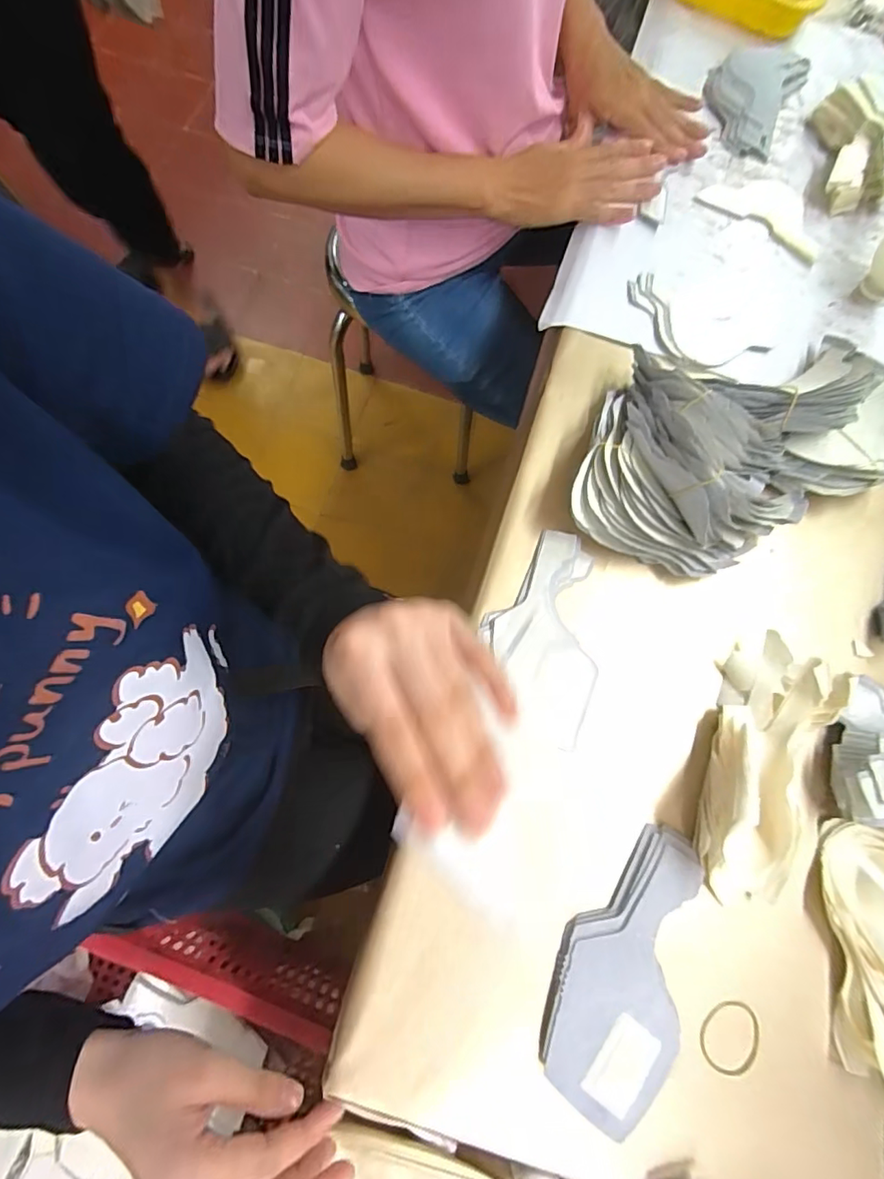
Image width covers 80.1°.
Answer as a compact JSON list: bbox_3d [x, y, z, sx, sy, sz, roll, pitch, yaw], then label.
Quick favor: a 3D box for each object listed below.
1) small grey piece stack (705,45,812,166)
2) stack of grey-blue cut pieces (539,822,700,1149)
[{"bbox_3d":[0.343,-0.546,0.588,0.099,0.034,0.127,22,75,3],"label":"small grey piece stack"},{"bbox_3d":[0.133,0.273,0.382,0.086,0.016,0.191,20,75,2],"label":"stack of grey-blue cut pieces"}]

